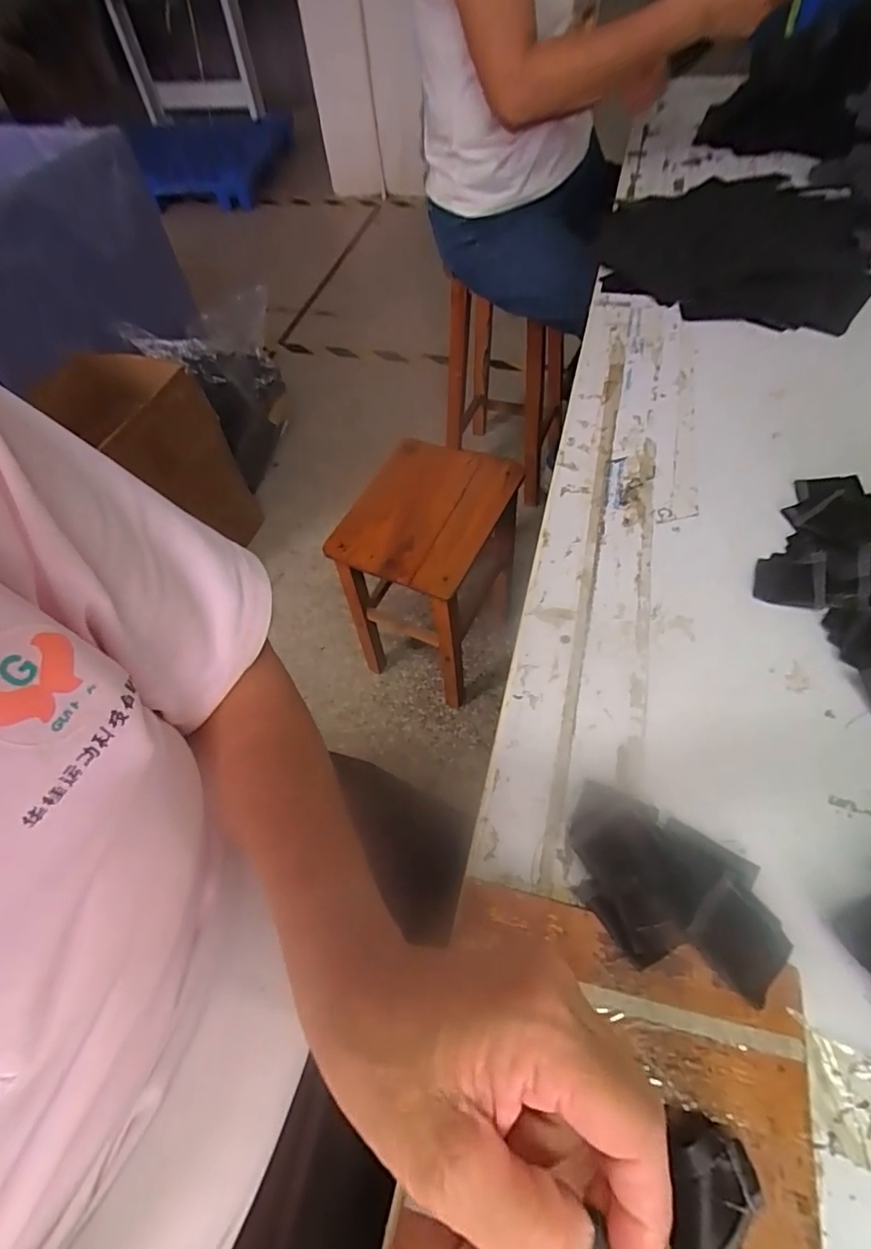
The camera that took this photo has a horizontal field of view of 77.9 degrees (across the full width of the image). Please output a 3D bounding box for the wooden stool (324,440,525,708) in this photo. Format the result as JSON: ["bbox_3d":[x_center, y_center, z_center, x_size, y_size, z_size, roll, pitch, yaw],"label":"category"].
[{"bbox_3d":[0.001,-0.091,1.121,0.265,0.448,0.351,19,60,16],"label":"wooden stool"}]

